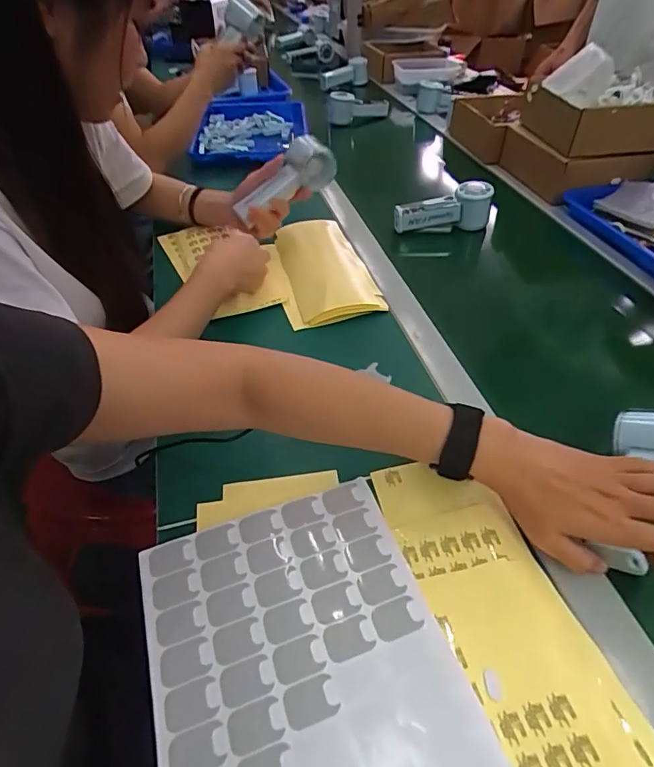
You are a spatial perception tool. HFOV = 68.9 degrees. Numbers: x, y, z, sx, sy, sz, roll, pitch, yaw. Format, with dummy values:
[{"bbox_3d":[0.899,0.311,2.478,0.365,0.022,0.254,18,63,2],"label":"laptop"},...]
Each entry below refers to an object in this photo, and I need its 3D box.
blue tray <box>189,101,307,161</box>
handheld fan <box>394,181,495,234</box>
[{"bbox_3d":[-0.164,-0.567,1.069,0.236,0.049,0.335,-3,45,-1],"label":"blue tray"},{"bbox_3d":[0.181,-0.283,0.766,0.154,0.060,0.045,-4,45,-2],"label":"handheld fan"}]

